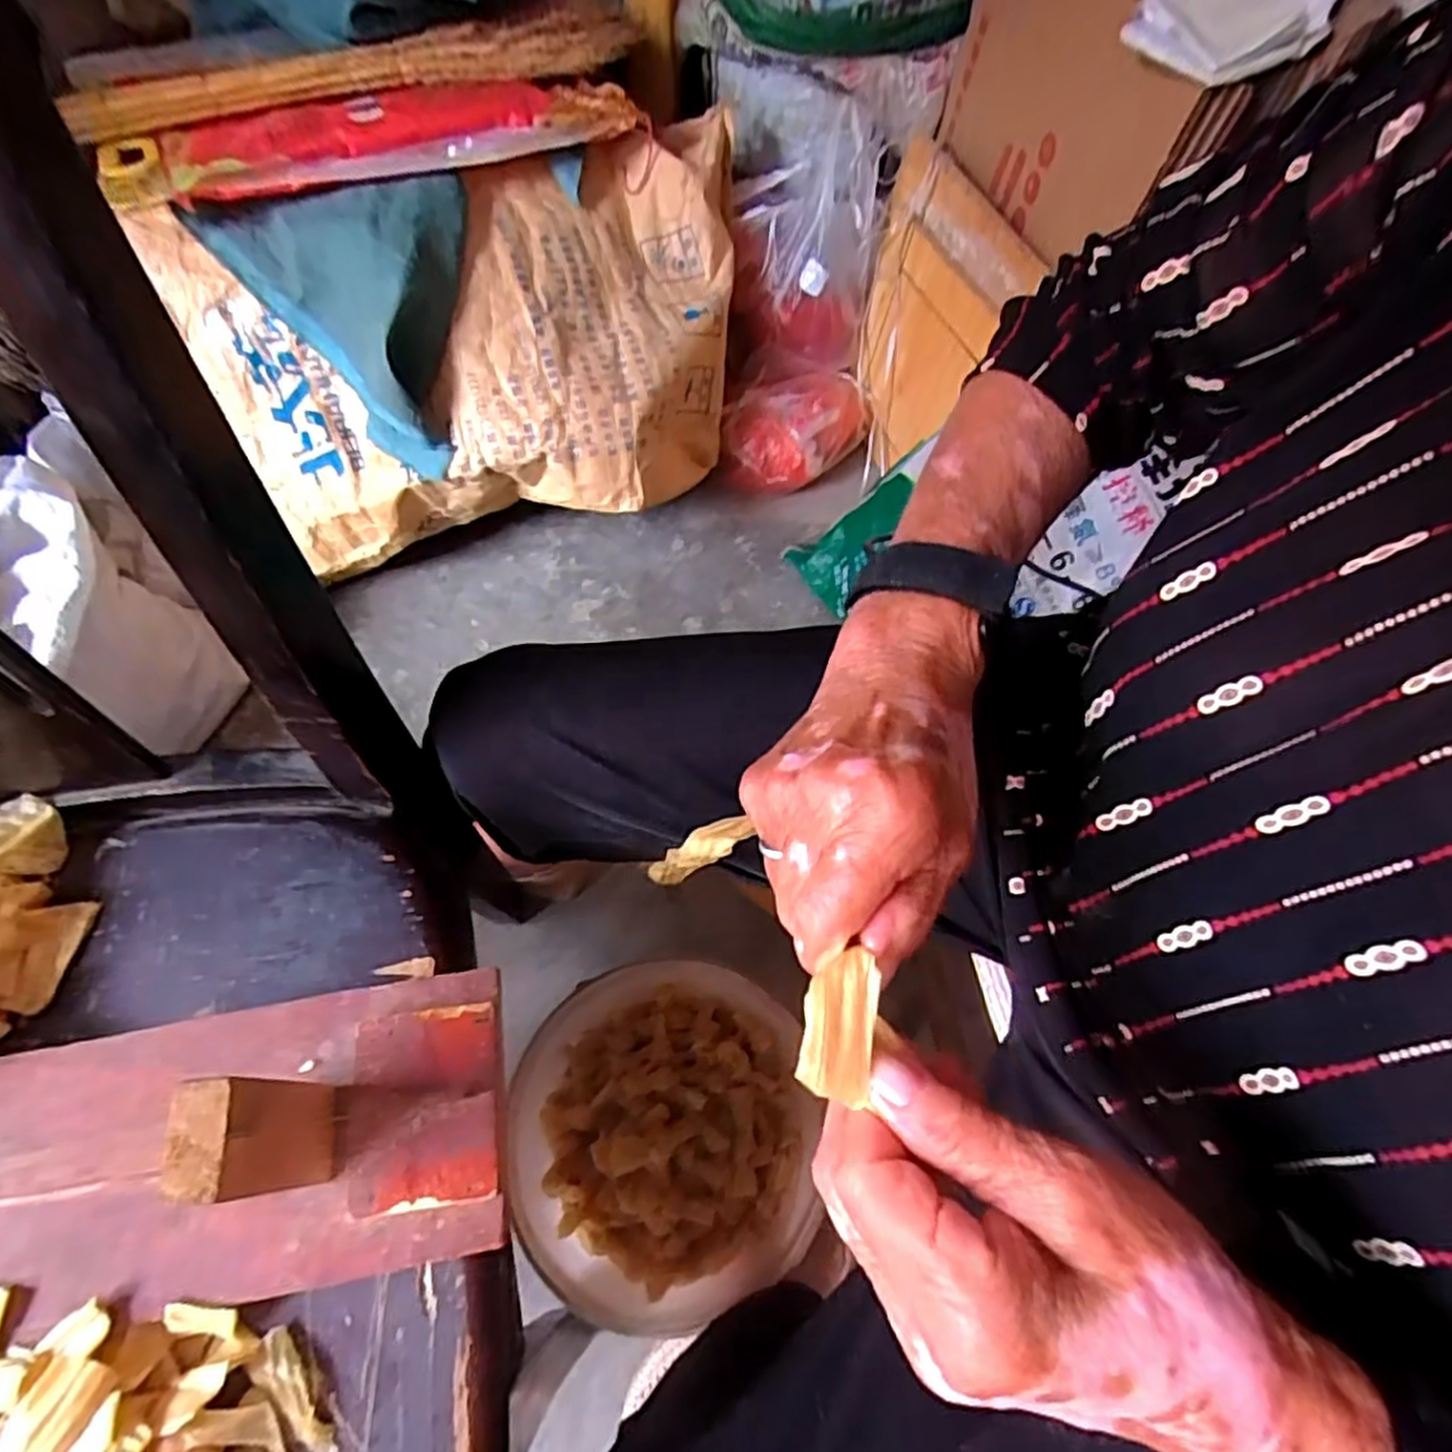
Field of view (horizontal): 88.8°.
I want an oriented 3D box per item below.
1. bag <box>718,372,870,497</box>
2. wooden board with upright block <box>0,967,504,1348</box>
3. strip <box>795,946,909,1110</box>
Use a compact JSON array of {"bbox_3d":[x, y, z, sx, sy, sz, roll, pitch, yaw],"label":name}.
[{"bbox_3d":[0.100,-0.427,1.089,0.233,0.094,0.137,-12,64,-9],"label":"bag"},{"bbox_3d":[-0.271,0.177,0.290,0.344,0.090,0.119,-8,64,-7],"label":"wooden board with upright block"},{"bbox_3d":[0.032,0.086,0.213,0.021,0.006,0.039,10,84,-7],"label":"strip"}]

